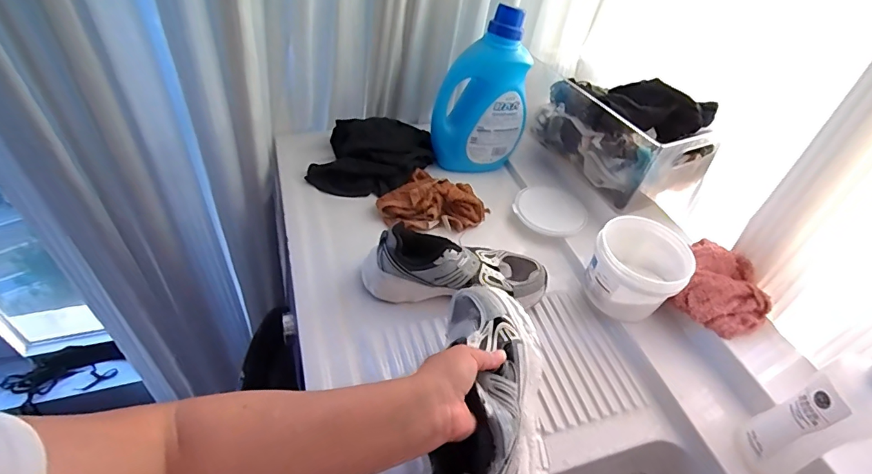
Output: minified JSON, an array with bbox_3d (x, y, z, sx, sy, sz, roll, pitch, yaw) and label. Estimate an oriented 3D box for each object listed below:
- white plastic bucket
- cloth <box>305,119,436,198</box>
[{"bbox_3d":[0.279,0.048,0.633,0.120,0.091,0.124,4,45,-4],"label":"white plastic bucket"},{"bbox_3d":[-0.110,-0.141,0.785,0.206,0.061,0.156,4,45,-4],"label":"cloth"}]

